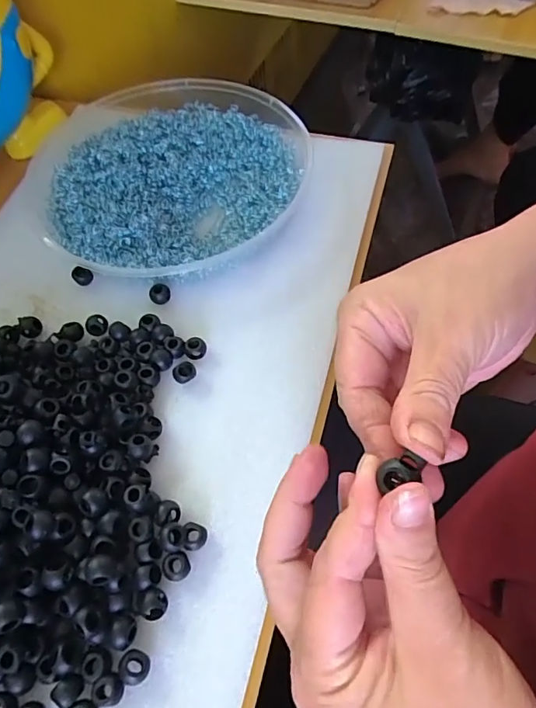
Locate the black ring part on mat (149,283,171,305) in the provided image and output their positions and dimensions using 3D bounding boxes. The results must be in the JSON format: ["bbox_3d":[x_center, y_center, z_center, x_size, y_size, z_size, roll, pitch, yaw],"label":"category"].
[{"bbox_3d":[-0.084,-0.047,0.372,0.016,0.008,0.015,-18,62,-6],"label":"black ring part on mat"}]

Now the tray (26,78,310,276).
[{"bbox_3d":[-0.095,-0.166,0.420,0.241,0.033,0.228,36,69,21],"label":"tray"}]

